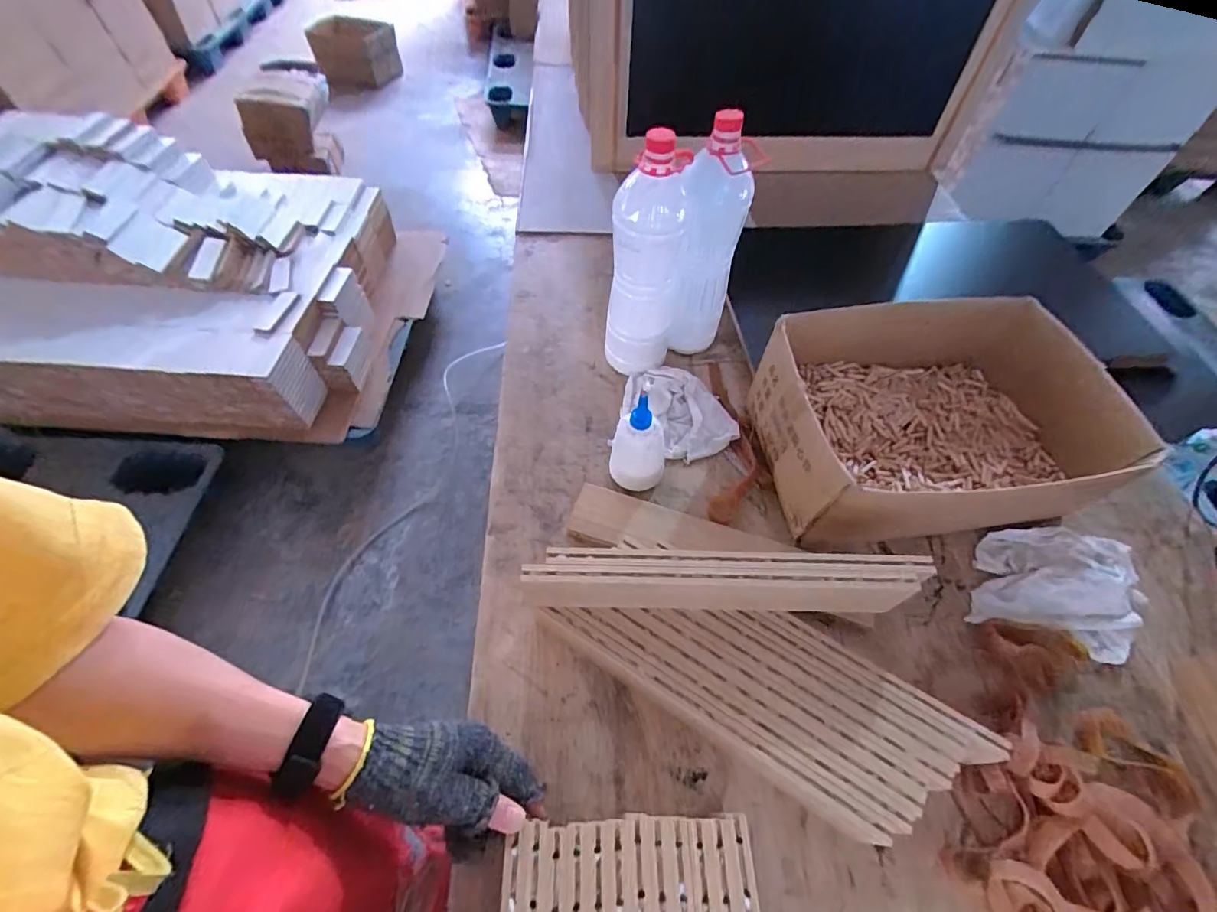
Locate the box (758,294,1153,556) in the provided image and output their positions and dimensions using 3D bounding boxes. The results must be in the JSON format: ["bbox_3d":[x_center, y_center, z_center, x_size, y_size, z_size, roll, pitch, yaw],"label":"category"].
[{"bbox_3d":[0.376,-0.036,0.614,0.368,0.145,0.256,-2,56,-3],"label":"box"}]

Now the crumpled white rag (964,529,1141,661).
[{"bbox_3d":[0.505,0.145,0.570,0.176,0.038,0.137,17,58,9],"label":"crumpled white rag"}]

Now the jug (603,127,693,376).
[{"bbox_3d":[0.043,-0.228,0.640,0.083,0.313,0.083,5,56,1],"label":"jug"}]

